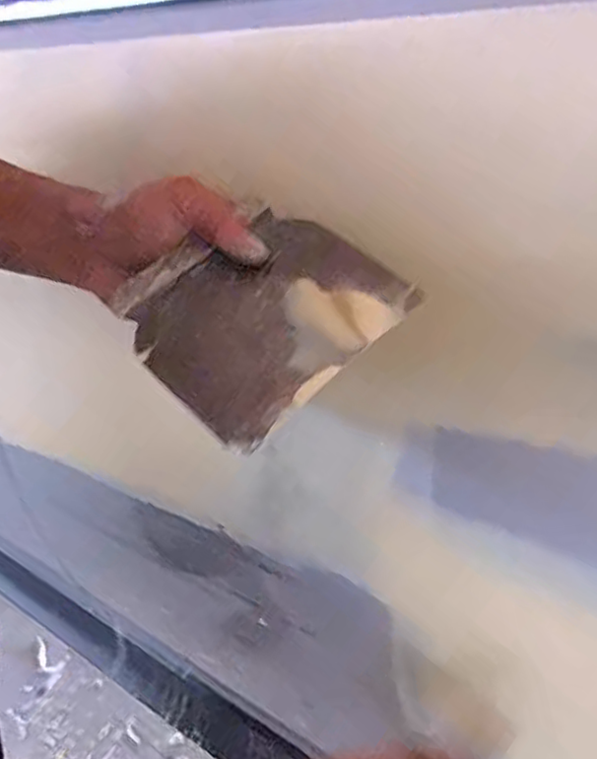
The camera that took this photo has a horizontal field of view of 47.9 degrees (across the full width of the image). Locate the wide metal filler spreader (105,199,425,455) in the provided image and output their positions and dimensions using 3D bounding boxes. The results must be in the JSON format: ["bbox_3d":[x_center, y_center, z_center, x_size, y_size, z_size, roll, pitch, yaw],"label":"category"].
[{"bbox_3d":[-0.020,-0.036,0.323,0.116,0.007,0.110,-41,62,-17],"label":"wide metal filler spreader"}]

